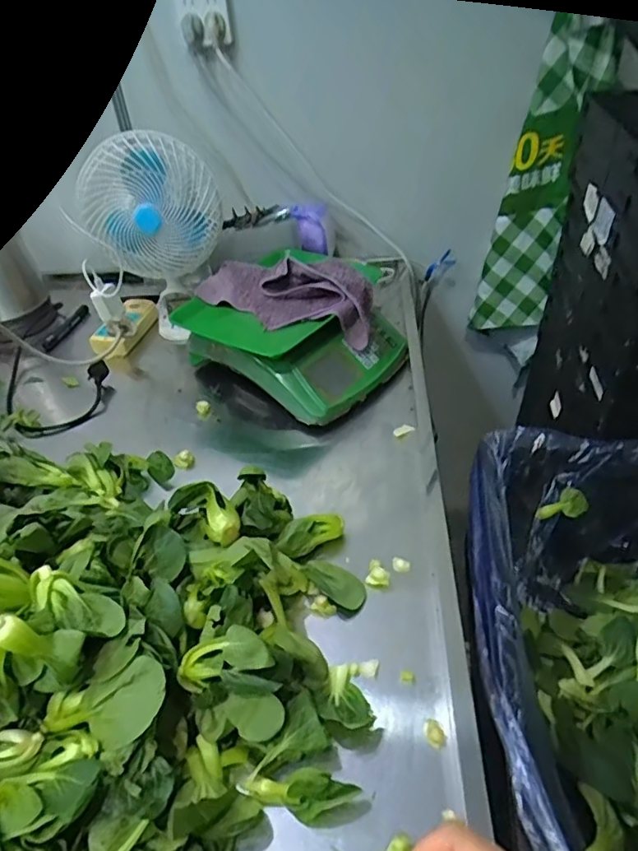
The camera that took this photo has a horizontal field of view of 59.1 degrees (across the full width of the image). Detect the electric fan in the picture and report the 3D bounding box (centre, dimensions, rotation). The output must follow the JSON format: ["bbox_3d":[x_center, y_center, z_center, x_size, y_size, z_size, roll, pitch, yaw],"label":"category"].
[{"bbox_3d":[-0.274,-0.315,0.952,0.221,0.315,0.165,-17,41,-14],"label":"electric fan"}]

